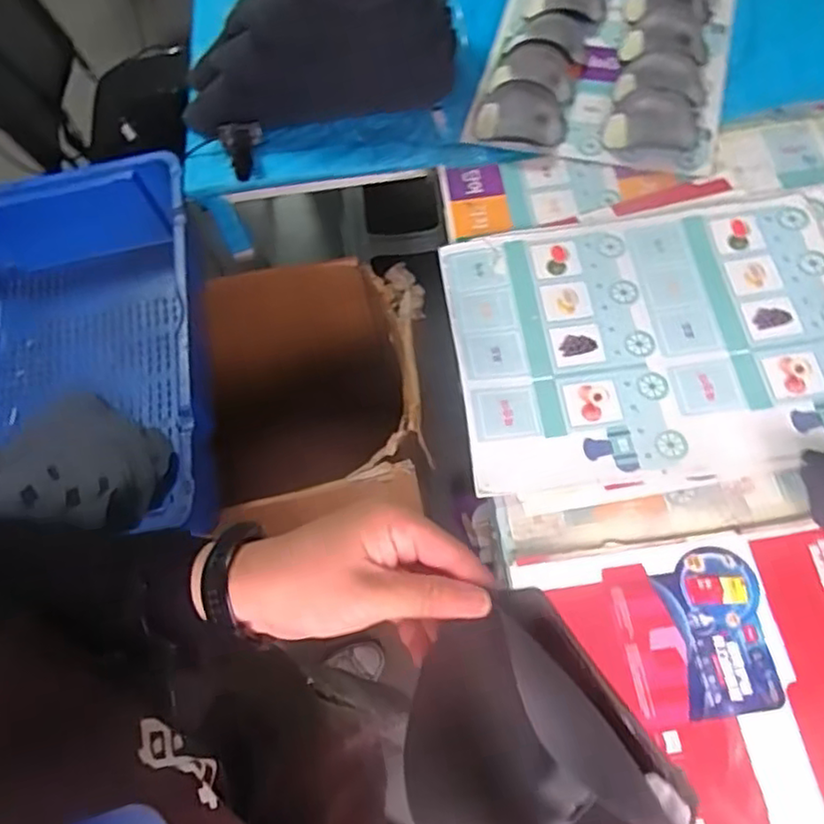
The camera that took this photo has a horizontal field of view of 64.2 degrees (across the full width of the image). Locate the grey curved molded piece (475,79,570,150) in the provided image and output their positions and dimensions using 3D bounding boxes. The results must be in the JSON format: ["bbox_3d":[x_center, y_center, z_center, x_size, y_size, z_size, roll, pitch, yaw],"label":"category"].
[{"bbox_3d":[0.173,-0.469,1.038,0.144,0.045,0.099,7,64,6],"label":"grey curved molded piece"}]

